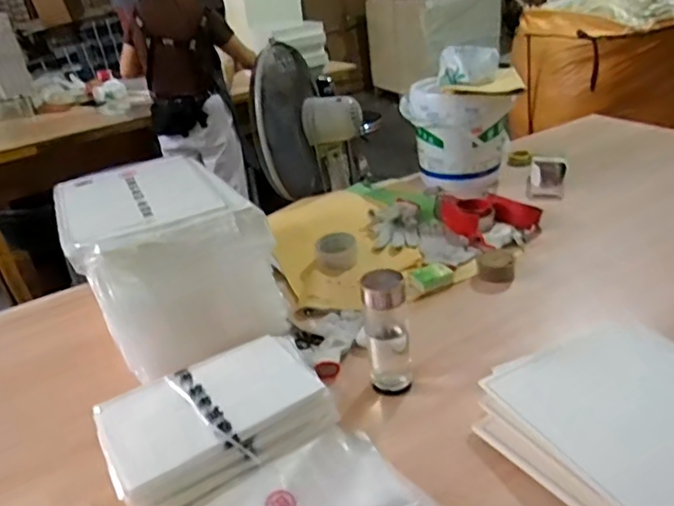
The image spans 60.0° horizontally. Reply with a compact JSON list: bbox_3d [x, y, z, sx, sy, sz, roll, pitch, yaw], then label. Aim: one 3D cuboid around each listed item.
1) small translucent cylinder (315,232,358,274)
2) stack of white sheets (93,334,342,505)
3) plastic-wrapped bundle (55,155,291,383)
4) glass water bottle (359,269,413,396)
[{"bbox_3d":[-0.002,-0.002,1.255,0.091,0.050,0.095,-3,28,6],"label":"small translucent cylinder"},{"bbox_3d":[-0.175,0.227,0.848,0.311,0.080,0.207,-21,31,-25],"label":"stack of white sheets"},{"bbox_3d":[-0.344,0.000,1.146,0.310,0.230,0.482,-20,31,-24],"label":"plastic-wrapped bundle"},{"bbox_3d":[0.076,0.122,0.871,0.067,0.184,0.064,-5,28,2],"label":"glass water bottle"}]

